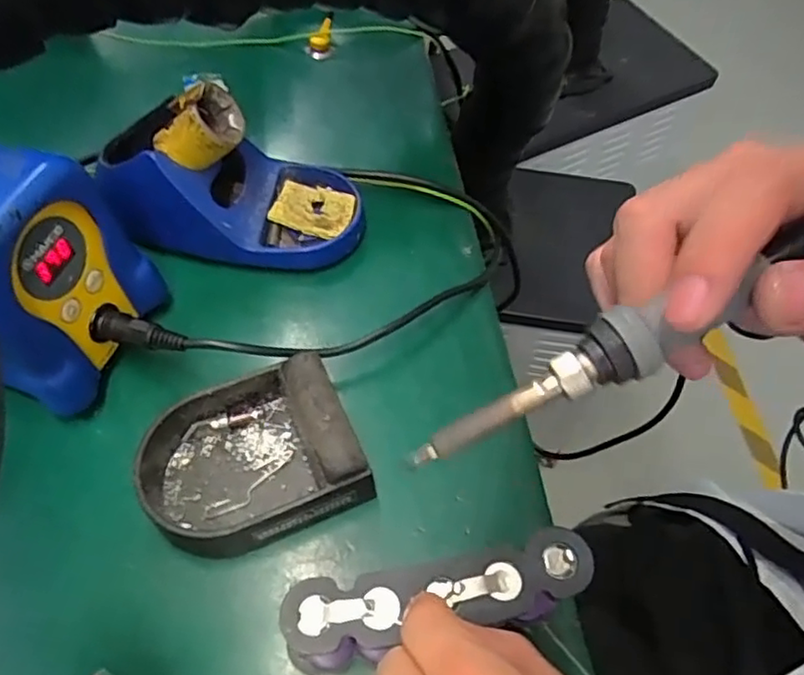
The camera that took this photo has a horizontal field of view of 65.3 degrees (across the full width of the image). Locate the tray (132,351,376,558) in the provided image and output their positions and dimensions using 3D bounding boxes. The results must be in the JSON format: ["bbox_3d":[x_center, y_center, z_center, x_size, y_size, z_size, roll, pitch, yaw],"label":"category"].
[{"bbox_3d":[-0.073,0.059,0.301,0.097,0.037,0.075,-19,60,-14],"label":"tray"}]

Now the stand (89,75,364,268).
[{"bbox_3d":[-0.098,-0.096,0.373,0.151,0.090,0.080,1,57,-1],"label":"stand"}]

